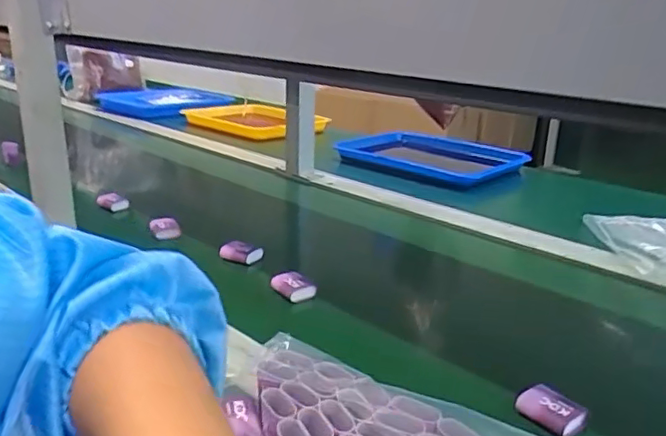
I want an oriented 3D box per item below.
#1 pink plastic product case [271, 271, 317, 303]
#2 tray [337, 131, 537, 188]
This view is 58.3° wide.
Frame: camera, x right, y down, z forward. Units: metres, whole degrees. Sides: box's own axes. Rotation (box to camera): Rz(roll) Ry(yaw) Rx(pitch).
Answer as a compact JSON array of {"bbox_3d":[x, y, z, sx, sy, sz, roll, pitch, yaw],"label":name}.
[{"bbox_3d":[-0.044,0.074,0.649,0.027,0.022,0.050,-13,24,-37],"label":"pink plastic product case"},{"bbox_3d":[0.187,-0.124,1.201,0.349,0.041,0.225,16,24,35],"label":"tray"}]

